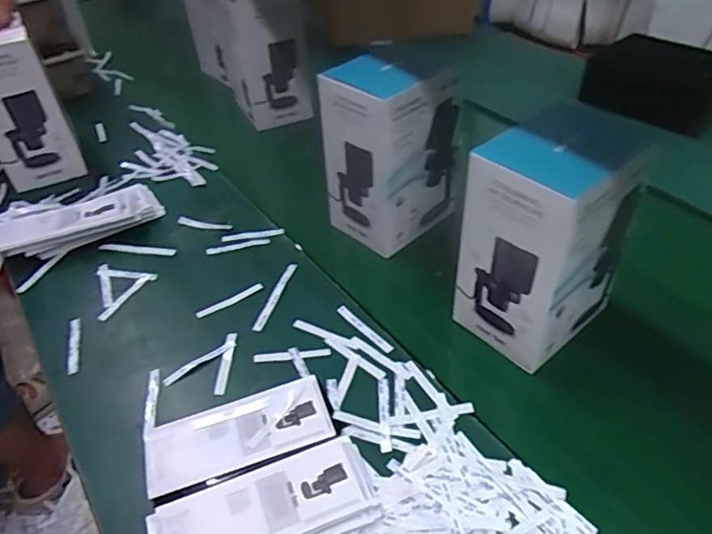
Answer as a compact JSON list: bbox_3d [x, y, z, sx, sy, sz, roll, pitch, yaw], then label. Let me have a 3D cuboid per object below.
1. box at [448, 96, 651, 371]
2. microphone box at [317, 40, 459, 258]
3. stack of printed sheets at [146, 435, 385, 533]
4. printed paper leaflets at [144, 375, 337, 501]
[{"bbox_3d":[0.208,-0.032,0.600,0.153,0.221,0.112,-30,47,-25],"label":"box"},{"bbox_3d":[0.048,-0.162,0.764,0.122,0.218,0.151,30,53,33],"label":"microphone box"},{"bbox_3d":[-0.078,0.226,0.489,0.195,0.020,0.114,-21,44,-17],"label":"stack of printed sheets"},{"bbox_3d":[-0.117,0.169,0.562,0.178,0.019,0.080,-17,43,-13],"label":"printed paper leaflets"}]

